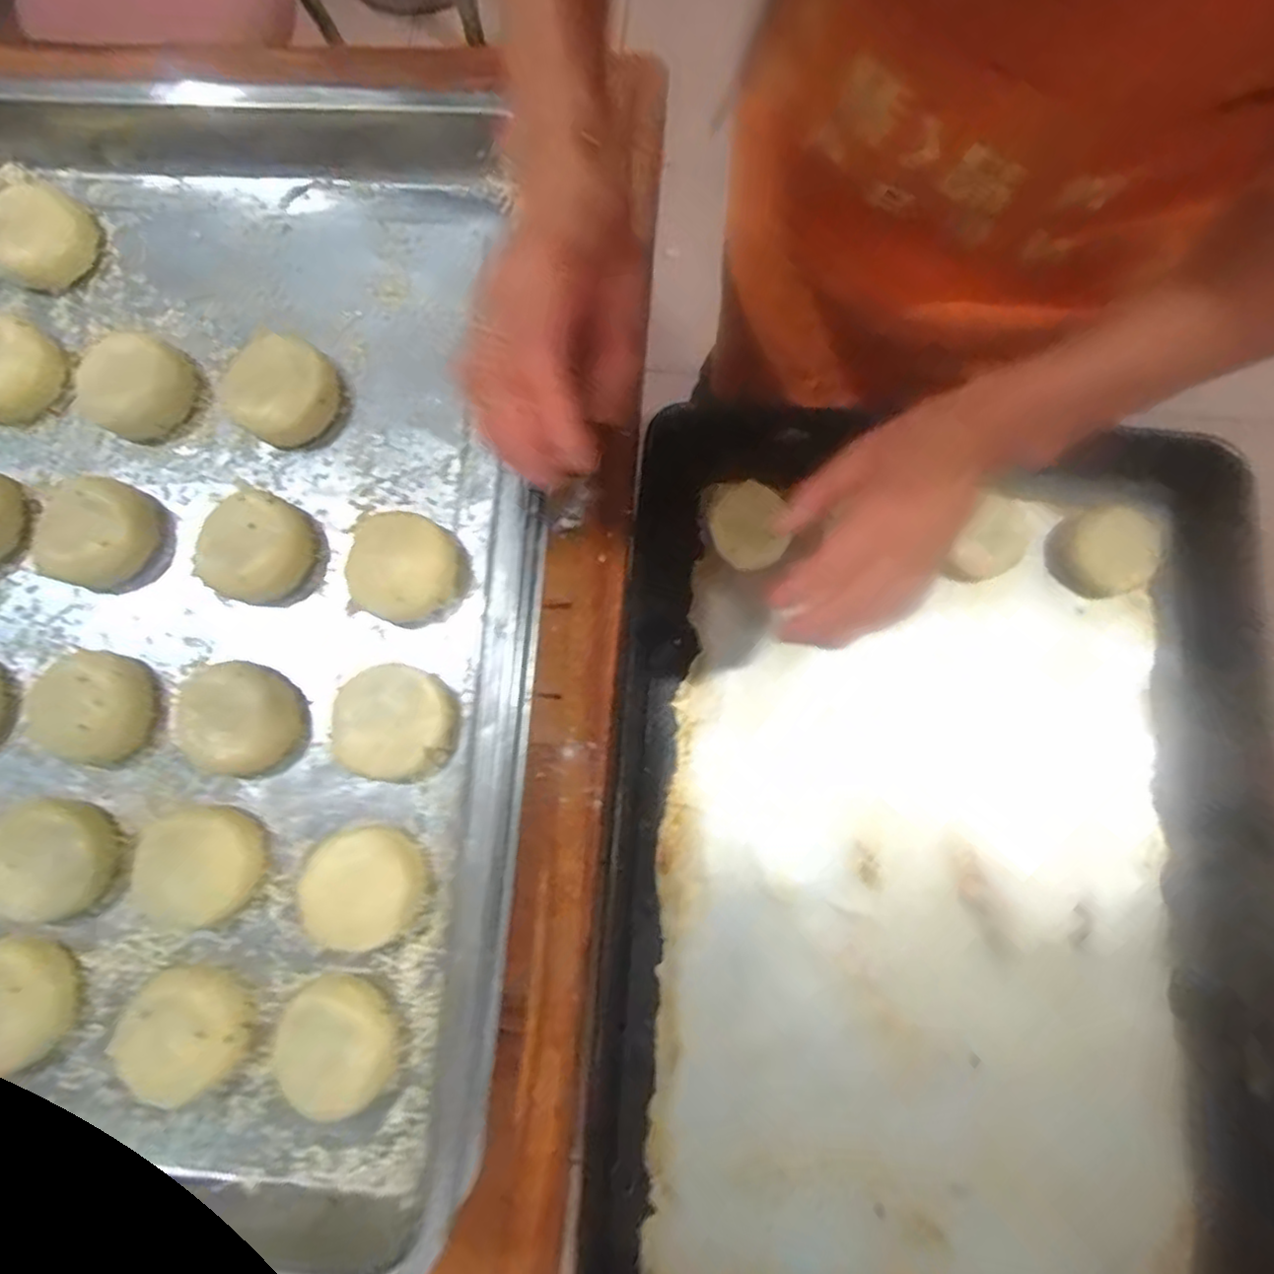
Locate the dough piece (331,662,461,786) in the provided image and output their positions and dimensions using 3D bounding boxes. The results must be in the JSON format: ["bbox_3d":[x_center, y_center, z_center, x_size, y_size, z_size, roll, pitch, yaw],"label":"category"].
[{"bbox_3d":[-0.127,0.046,0.360,0.059,0.021,0.058,0,79,1],"label":"dough piece"}]

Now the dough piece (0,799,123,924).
[{"bbox_3d":[-0.306,0.115,0.357,0.061,0.017,0.056,17,80,4],"label":"dough piece"}]

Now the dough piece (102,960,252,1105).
[{"bbox_3d":[-0.223,0.193,0.339,0.059,0.022,0.052,39,82,7],"label":"dough piece"}]

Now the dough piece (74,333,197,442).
[{"bbox_3d":[-0.289,-0.144,0.399,0.051,0.023,0.057,28,81,6],"label":"dough piece"}]

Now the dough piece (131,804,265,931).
[{"bbox_3d":[-0.227,0.119,0.356,0.058,0.016,0.058,0,79,1],"label":"dough piece"}]

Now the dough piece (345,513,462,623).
[{"bbox_3d":[-0.127,-0.037,0.371,0.057,0.019,0.054,0,79,1],"label":"dough piece"}]

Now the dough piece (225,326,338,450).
[{"bbox_3d":[-0.202,-0.140,0.393,0.053,0.030,0.058,31,81,6],"label":"dough piece"}]

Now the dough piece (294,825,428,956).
[{"bbox_3d":[-0.141,0.127,0.347,0.065,0.019,0.058,-10,80,-1],"label":"dough piece"}]

